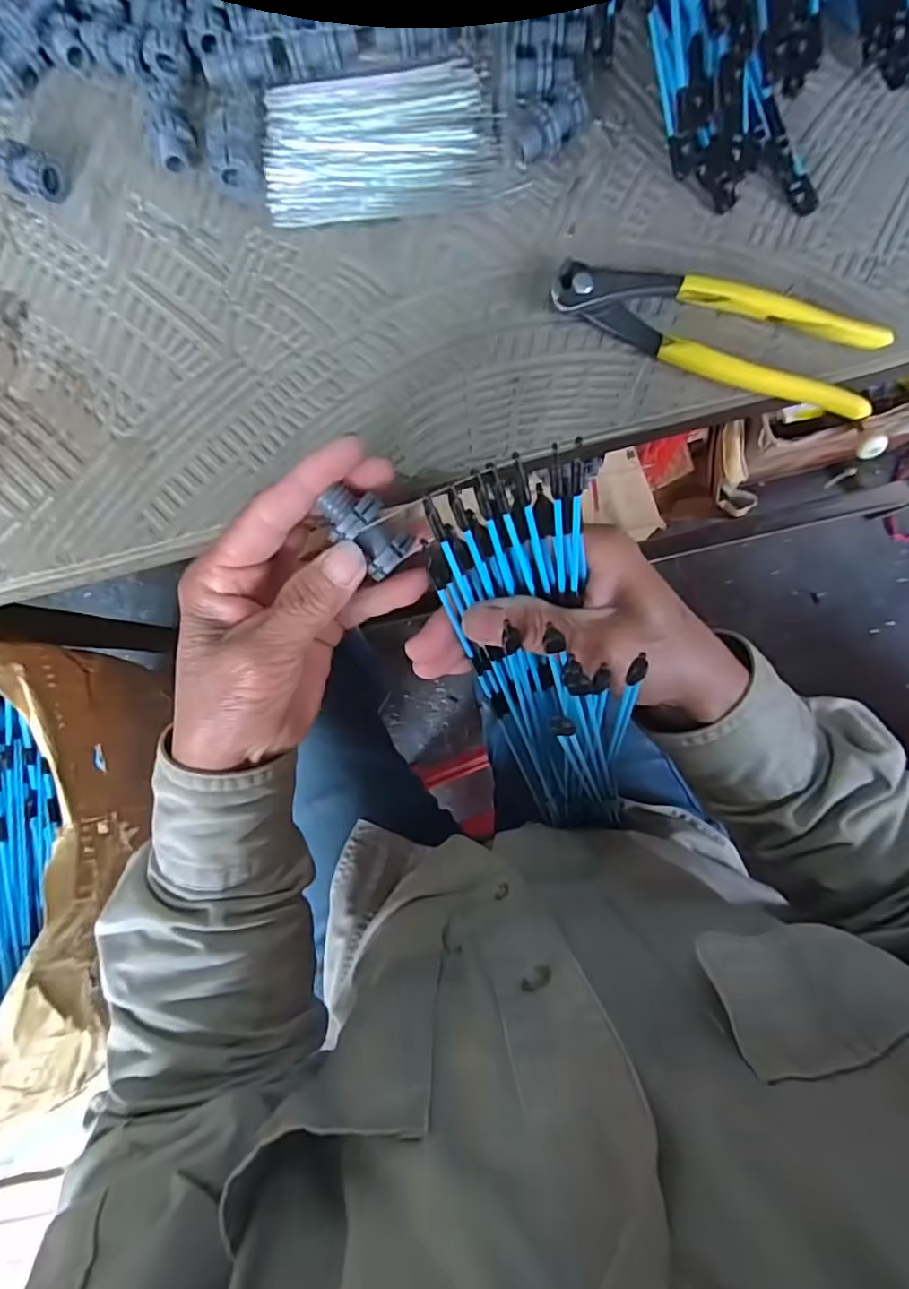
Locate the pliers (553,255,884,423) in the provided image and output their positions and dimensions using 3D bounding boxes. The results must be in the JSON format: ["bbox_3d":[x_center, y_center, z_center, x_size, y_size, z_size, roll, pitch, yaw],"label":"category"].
[{"bbox_3d":[0.133,-0.163,0.304,0.163,0.015,0.046,21,87,5],"label":"pliers"}]

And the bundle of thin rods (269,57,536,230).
[{"bbox_3d":[-0.040,-0.276,0.327,0.126,0.009,0.083,-6,85,3],"label":"bundle of thin rods"}]

